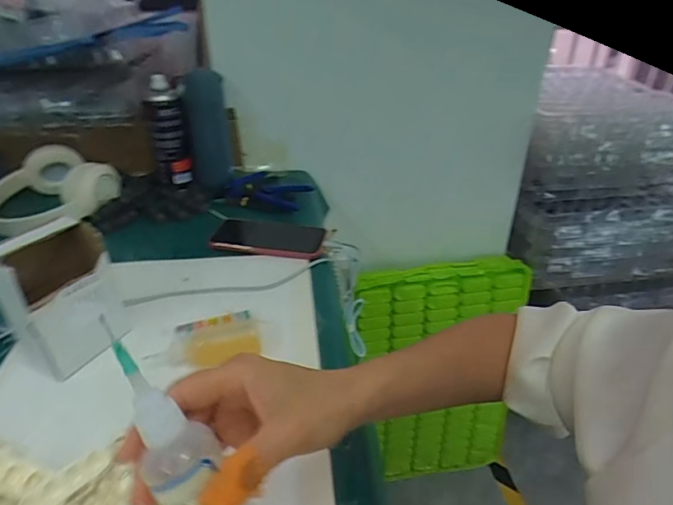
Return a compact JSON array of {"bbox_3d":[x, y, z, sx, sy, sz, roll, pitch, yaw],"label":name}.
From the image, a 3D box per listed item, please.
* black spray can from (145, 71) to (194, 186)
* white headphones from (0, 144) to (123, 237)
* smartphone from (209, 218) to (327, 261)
[{"bbox_3d":[-0.275,-0.194,0.774,0.052,0.178,0.045,-16,36,-25],"label":"black spray can"},{"bbox_3d":[-0.450,-0.099,0.725,0.192,0.065,0.172,23,39,30],"label":"white headphones"},{"bbox_3d":[-0.095,-0.022,0.673,0.156,0.008,0.083,7,33,9],"label":"smartphone"}]

